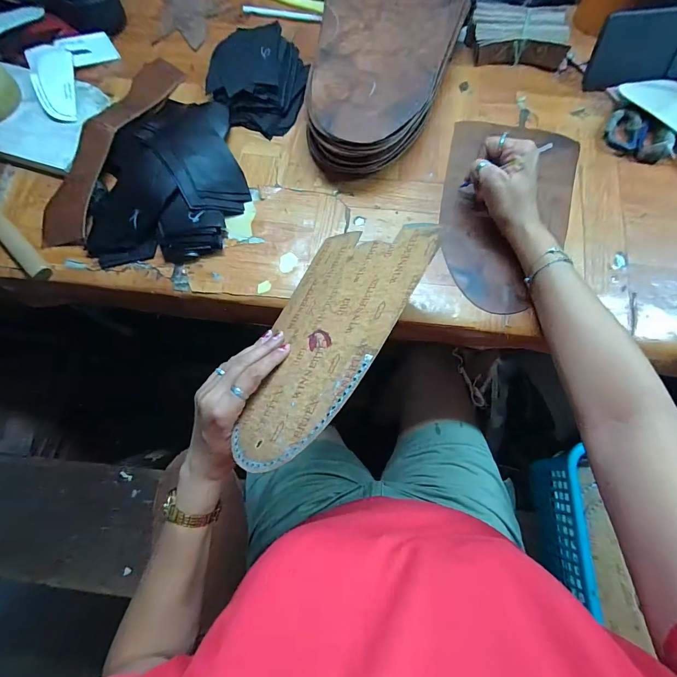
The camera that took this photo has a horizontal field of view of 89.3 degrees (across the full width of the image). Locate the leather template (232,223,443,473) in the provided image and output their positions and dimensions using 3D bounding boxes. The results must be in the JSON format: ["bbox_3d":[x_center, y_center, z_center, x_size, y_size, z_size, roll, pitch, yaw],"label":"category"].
[{"bbox_3d":[-0.014,-0.006,0.332,0.155,0.004,0.264,6,61,42],"label":"leather template"}]

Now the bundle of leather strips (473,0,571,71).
[{"bbox_3d":[0.260,-0.442,0.501,0.133,0.038,0.087,10,73,6],"label":"bundle of leather strips"}]

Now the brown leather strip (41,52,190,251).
[{"bbox_3d":[-0.313,-0.276,0.472,0.073,0.024,0.328,16,74,7],"label":"brown leather strip"}]

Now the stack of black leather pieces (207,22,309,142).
[{"bbox_3d":[-0.116,-0.375,0.489,0.135,0.043,0.161,13,73,6],"label":"stack of black leather pieces"}]

